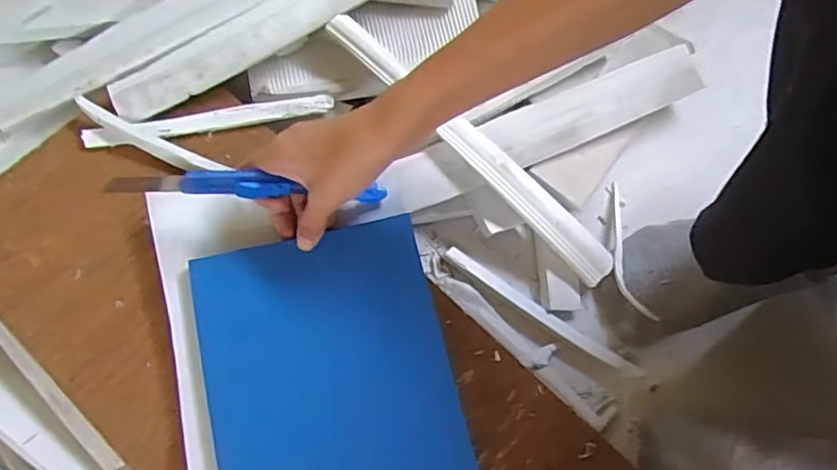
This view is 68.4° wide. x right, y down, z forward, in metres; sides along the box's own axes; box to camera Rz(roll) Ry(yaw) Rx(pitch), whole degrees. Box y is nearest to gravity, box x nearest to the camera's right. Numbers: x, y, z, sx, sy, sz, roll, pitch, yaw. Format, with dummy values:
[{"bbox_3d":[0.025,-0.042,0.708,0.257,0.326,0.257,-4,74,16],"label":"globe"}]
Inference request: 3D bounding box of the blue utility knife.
[{"bbox_3d":[-0.103,-0.031,0.397,0.174,0.025,0.014,1,70,-21],"label":"blue utility knife"}]

